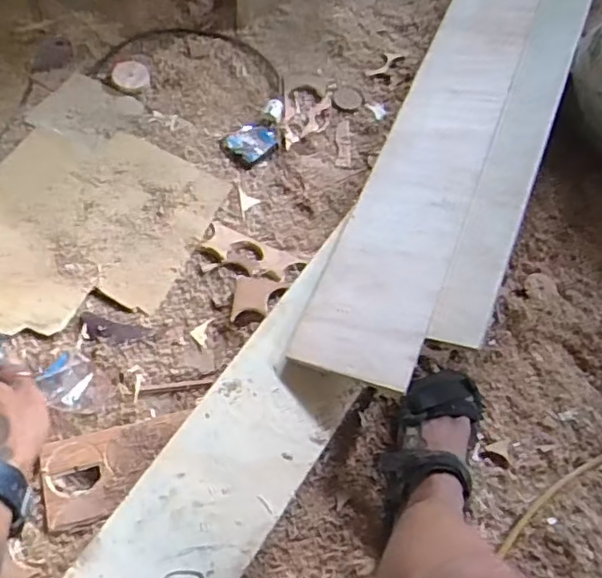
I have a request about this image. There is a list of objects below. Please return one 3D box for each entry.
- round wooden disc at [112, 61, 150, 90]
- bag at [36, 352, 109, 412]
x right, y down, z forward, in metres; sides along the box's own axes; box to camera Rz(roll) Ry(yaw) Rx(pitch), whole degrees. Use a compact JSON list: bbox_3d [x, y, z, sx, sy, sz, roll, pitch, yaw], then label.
[{"bbox_3d":[-0.305,-0.381,1.072,0.063,0.010,0.057,-7,82,-2],"label":"round wooden disc"},{"bbox_3d":[-0.293,0.121,0.772,0.083,0.034,0.067,29,61,13],"label":"bag"}]

